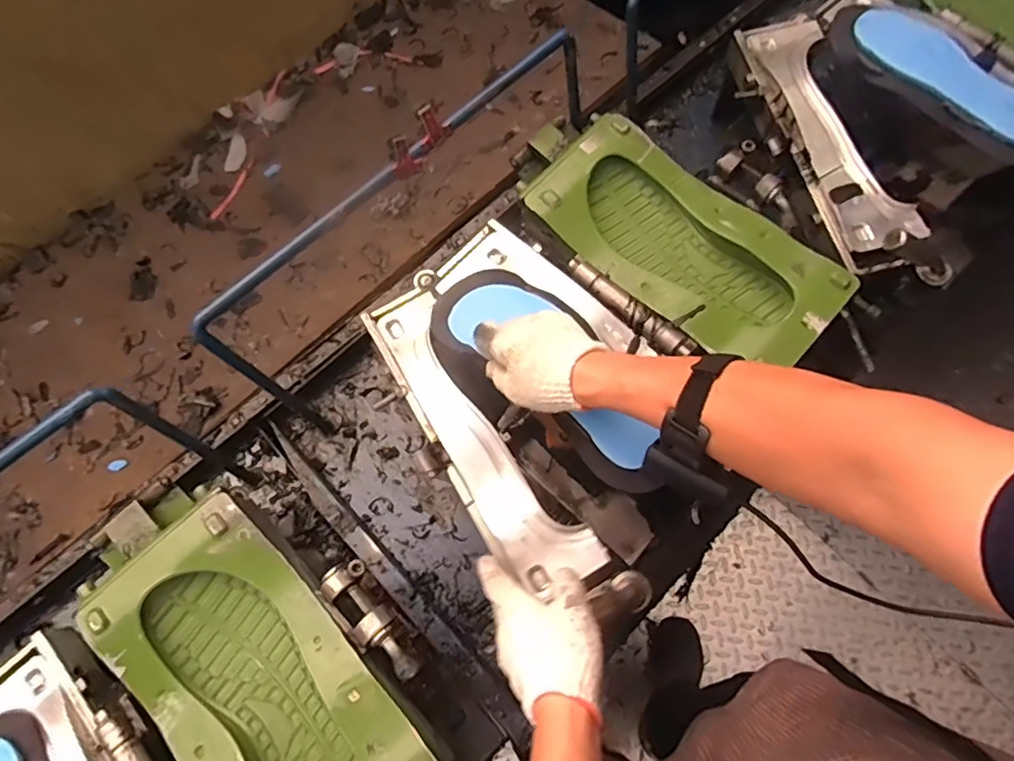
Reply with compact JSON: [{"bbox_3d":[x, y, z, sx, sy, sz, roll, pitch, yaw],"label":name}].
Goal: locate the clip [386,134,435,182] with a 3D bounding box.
[{"bbox_3d":[-0.101,-0.229,0.586,0.039,0.032,0.027,-23,74,-7],"label":"clip"}]

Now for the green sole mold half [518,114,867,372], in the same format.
[{"bbox_3d":[0.176,-0.156,0.650,0.386,0.067,0.218,43,77,12],"label":"green sole mold half"}]

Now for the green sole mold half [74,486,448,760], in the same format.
[{"bbox_3d":[-0.238,0.269,0.529,0.181,0.050,0.379,-43,77,-12],"label":"green sole mold half"}]

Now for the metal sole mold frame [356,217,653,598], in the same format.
[{"bbox_3d":[0.023,0.009,0.610,0.234,0.039,0.373,-30,75,-9],"label":"metal sole mold frame"}]

